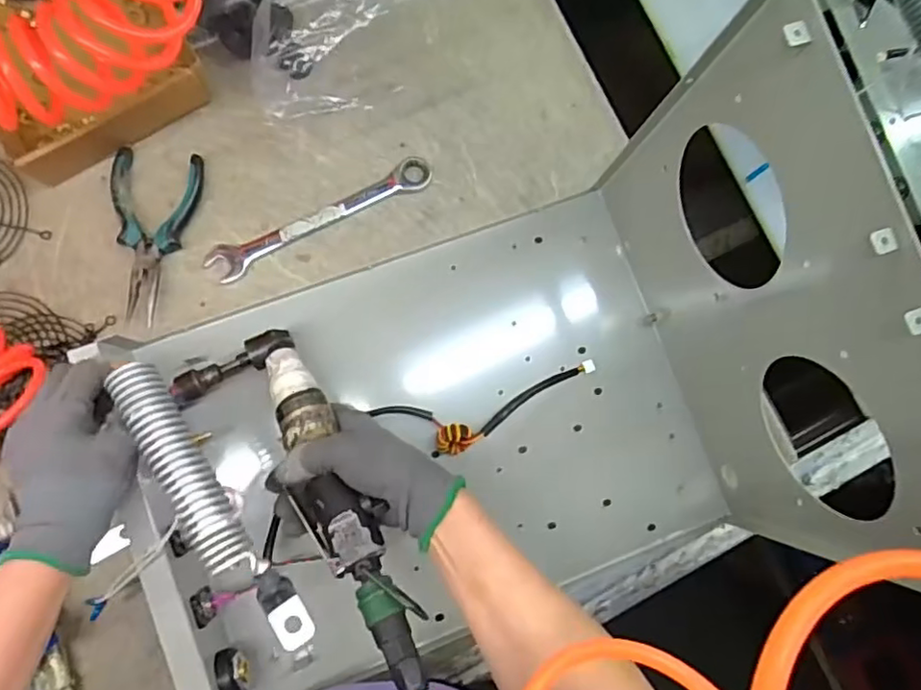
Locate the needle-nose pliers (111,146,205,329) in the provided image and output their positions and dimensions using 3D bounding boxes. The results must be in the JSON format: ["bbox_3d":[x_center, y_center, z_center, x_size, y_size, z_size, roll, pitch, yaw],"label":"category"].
[{"bbox_3d":[-0.274,-0.098,0.552,0.073,0.019,0.150,3,82,-5],"label":"needle-nose pliers"}]

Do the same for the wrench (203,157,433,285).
[{"bbox_3d":[-0.127,-0.119,0.578,0.219,0.011,0.031,-28,86,-9],"label":"wrench"}]

